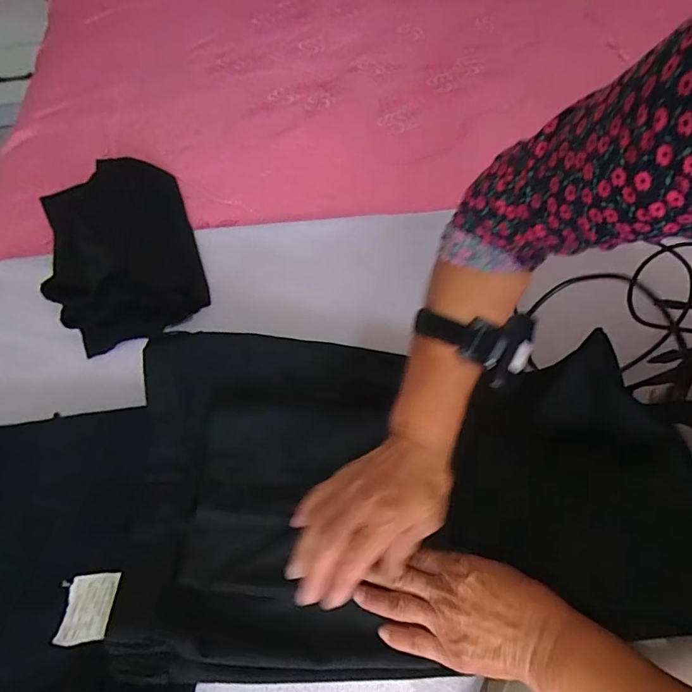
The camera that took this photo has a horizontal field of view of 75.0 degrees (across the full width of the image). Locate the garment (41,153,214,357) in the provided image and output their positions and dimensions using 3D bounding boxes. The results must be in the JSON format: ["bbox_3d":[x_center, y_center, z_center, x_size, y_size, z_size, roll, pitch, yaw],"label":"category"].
[{"bbox_3d":[-0.301,-0.147,0.603,0.175,0.067,0.309,-22,61,-9],"label":"garment"}]

